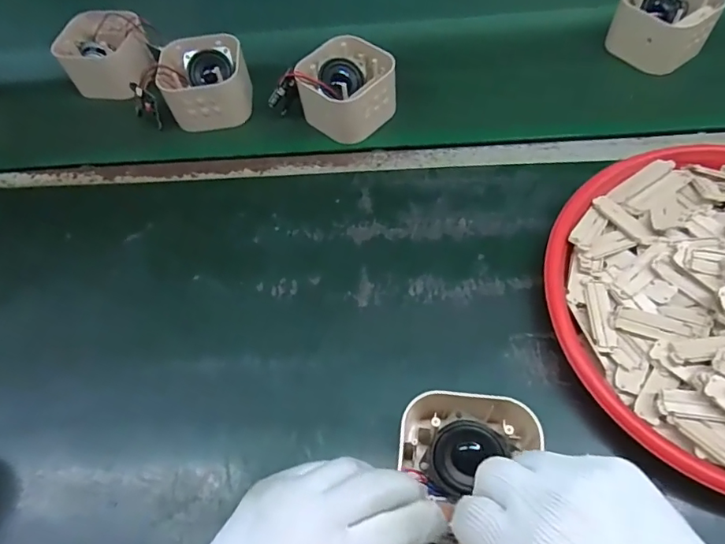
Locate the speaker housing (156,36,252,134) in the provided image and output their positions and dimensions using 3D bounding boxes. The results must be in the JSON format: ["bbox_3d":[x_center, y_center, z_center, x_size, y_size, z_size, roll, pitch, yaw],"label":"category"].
[{"bbox_3d":[-0.172,-0.208,0.552,0.091,0.059,0.075,-13,59,-3],"label":"speaker housing"}]

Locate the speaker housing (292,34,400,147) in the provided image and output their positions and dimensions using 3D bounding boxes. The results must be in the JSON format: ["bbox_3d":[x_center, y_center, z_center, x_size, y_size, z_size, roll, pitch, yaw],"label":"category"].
[{"bbox_3d":[-0.017,-0.196,0.529,0.087,0.060,0.082,-39,64,-17],"label":"speaker housing"}]

